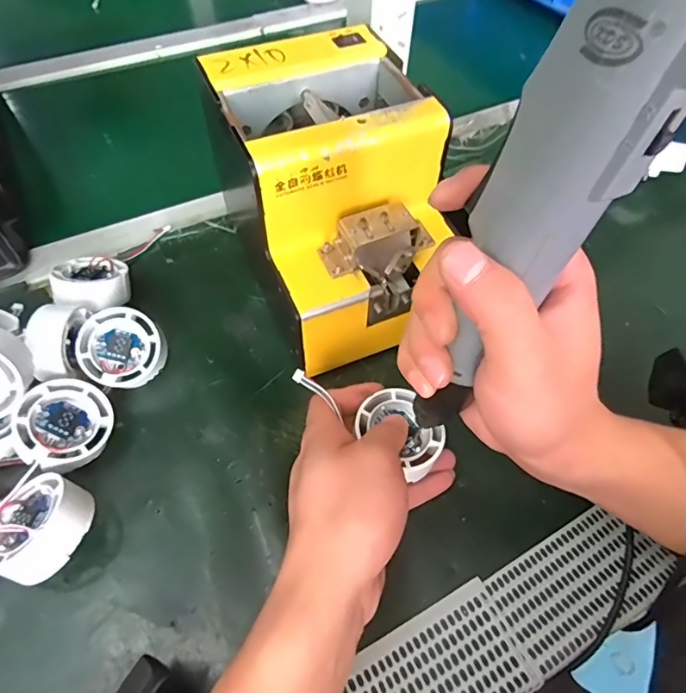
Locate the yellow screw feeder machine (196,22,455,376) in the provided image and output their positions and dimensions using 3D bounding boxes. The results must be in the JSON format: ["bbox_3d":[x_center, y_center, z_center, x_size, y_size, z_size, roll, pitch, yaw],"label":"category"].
[{"bbox_3d":[-0.003,-0.095,0.342,0.121,0.150,0.177,-17,59,-12],"label":"yellow screw feeder machine"}]

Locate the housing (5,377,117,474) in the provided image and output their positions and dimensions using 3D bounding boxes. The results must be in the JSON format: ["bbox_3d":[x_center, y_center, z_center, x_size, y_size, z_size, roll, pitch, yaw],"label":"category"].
[{"bbox_3d":[-0.178,0.050,0.310,0.053,0.026,0.053,13,62,-25],"label":"housing"}]

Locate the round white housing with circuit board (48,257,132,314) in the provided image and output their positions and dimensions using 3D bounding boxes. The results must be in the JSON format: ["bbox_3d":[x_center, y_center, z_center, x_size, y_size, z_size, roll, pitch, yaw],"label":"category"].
[{"bbox_3d":[-0.194,-0.047,0.374,0.052,0.025,0.055,6,37,-4],"label":"round white housing with circuit board"}]

